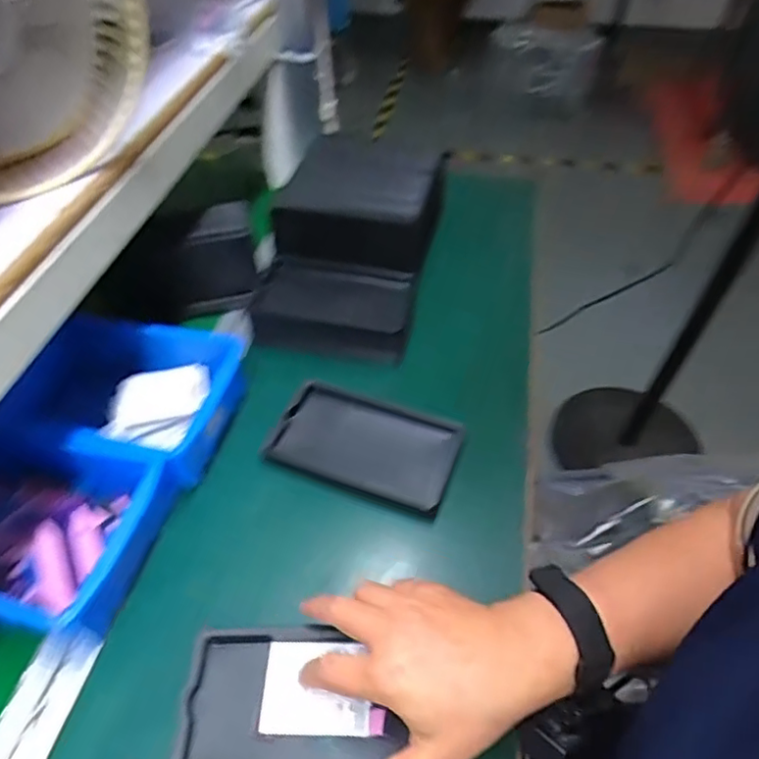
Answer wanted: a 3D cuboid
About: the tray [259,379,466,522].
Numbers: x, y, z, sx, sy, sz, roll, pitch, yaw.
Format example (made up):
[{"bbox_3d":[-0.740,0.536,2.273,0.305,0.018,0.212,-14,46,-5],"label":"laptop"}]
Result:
[{"bbox_3d":[-0.014,0.057,0.533,0.160,0.015,0.100,15,49,14],"label":"tray"}]

